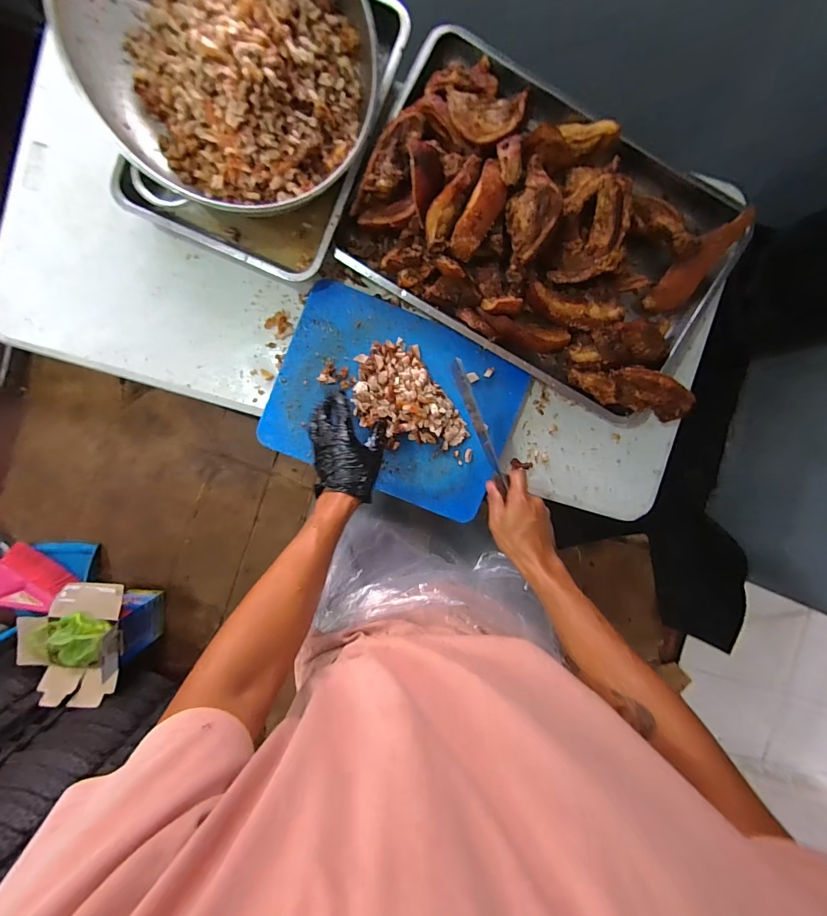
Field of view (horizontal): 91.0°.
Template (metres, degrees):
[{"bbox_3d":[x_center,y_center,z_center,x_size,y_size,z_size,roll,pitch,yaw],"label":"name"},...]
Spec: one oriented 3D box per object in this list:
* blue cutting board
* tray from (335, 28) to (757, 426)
[{"bbox_3d":[-0.029,-0.090,0.675,0.394,0.023,0.284,23,93,-1],"label":"blue cutting board"},{"bbox_3d":[0.217,-0.352,0.638,0.611,0.089,0.396,30,93,-2],"label":"tray"}]

